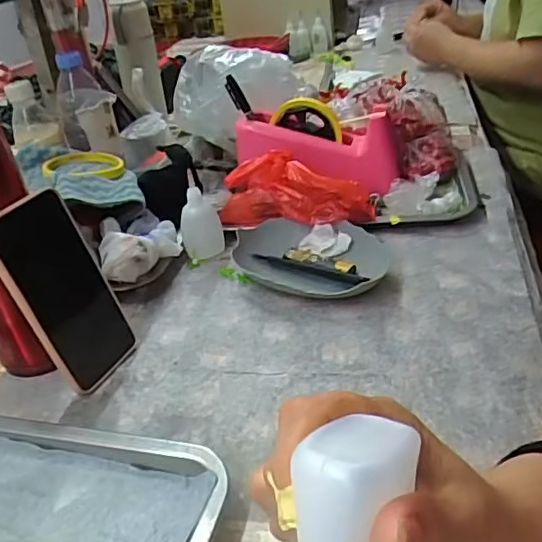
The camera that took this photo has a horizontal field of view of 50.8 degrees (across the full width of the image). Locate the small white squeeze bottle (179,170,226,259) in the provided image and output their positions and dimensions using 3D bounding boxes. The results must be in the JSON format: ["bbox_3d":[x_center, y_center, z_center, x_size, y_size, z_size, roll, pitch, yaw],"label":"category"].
[{"bbox_3d":[-0.080,-0.062,0.640,0.046,0.087,0.041,-11,33,-6],"label":"small white squeeze bottle"}]

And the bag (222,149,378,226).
[{"bbox_3d":[0.024,-0.083,0.631,0.168,0.081,0.039,5,35,18],"label":"bag"}]

